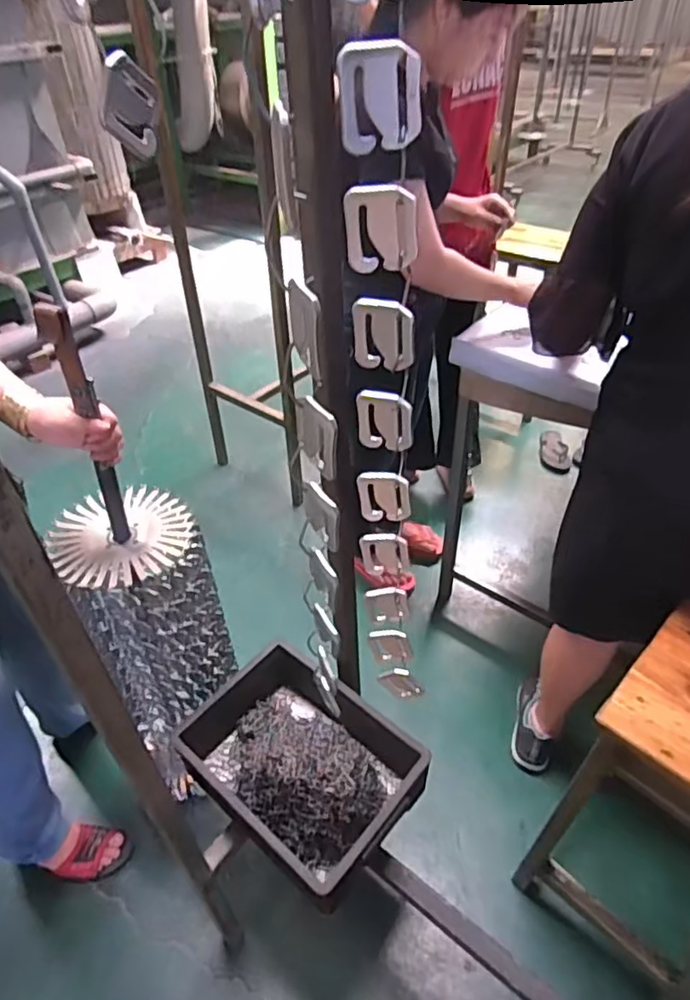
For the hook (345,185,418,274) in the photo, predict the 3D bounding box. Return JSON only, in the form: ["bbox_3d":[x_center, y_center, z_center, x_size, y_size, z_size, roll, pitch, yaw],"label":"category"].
[{"bbox_3d":[0.018,-0.134,0.297,0.035,0.038,0.007,8,45,9],"label":"hook"}]

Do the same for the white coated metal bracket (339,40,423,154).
[{"bbox_3d":[0.016,-0.173,0.258,0.035,0.039,0.006,0,44,1],"label":"white coated metal bracket"}]

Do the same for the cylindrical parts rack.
[{"bbox_3d":[-0.314,0.054,0.888,0.186,0.675,0.223,-26,50,-23],"label":"cylindrical parts rack"}]

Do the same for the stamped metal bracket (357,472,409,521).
[{"bbox_3d":[0.027,-0.003,0.414,0.034,0.038,0.011,8,45,9],"label":"stamped metal bracket"}]

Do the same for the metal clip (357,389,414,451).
[{"bbox_3d":[0.025,-0.049,0.374,0.037,0.036,0.009,15,47,16],"label":"metal clip"}]

